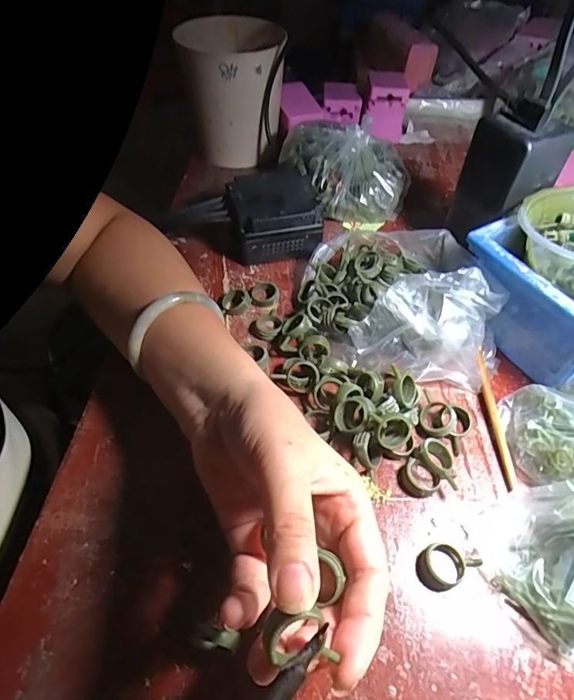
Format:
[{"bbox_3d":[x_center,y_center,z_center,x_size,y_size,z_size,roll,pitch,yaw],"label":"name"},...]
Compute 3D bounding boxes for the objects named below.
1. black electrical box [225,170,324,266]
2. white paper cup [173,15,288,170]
[{"bbox_3d":[-0.012,-0.121,0.412,0.082,0.051,0.080,-6,51,-5],"label":"black electrical box"},{"bbox_3d":[-0.056,-0.279,0.481,0.101,0.124,0.080,-3,51,-3],"label":"white paper cup"}]

